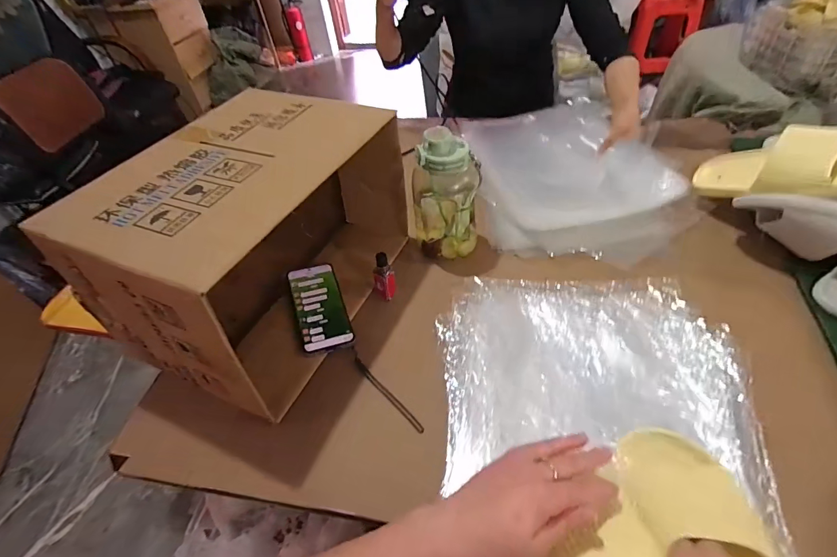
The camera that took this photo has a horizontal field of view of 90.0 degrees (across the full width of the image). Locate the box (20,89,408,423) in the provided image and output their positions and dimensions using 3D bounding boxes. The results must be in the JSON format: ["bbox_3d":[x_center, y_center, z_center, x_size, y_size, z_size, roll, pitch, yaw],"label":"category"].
[{"bbox_3d":[-0.234,-0.063,0.612,0.269,0.252,0.394,15,50,21],"label":"box"}]

